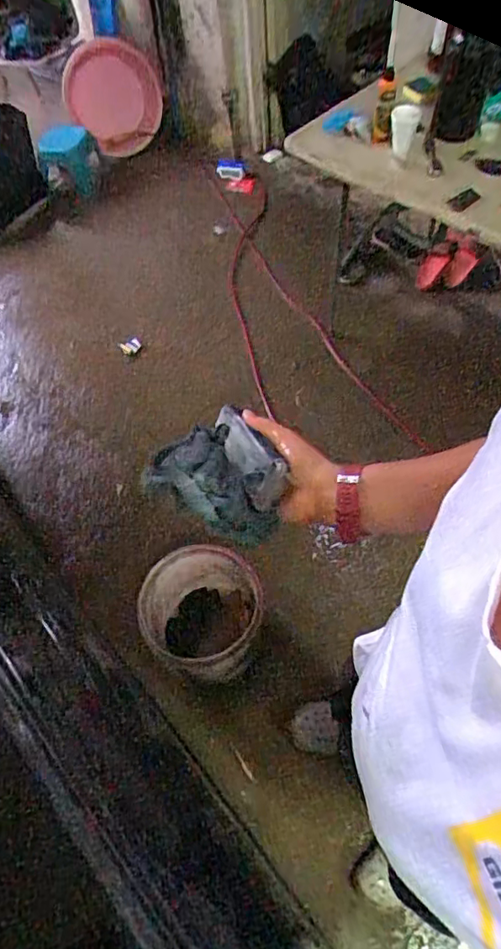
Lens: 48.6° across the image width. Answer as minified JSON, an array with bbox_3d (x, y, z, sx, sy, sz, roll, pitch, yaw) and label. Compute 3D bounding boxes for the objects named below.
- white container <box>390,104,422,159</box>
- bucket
[{"bbox_3d":[0.427,-0.957,1.539,0.074,0.138,0.074,9,58,11],"label":"white container"},{"bbox_3d":[-0.128,0.379,1.447,0.321,0.264,0.271,-10,57,-2],"label":"bucket"}]

